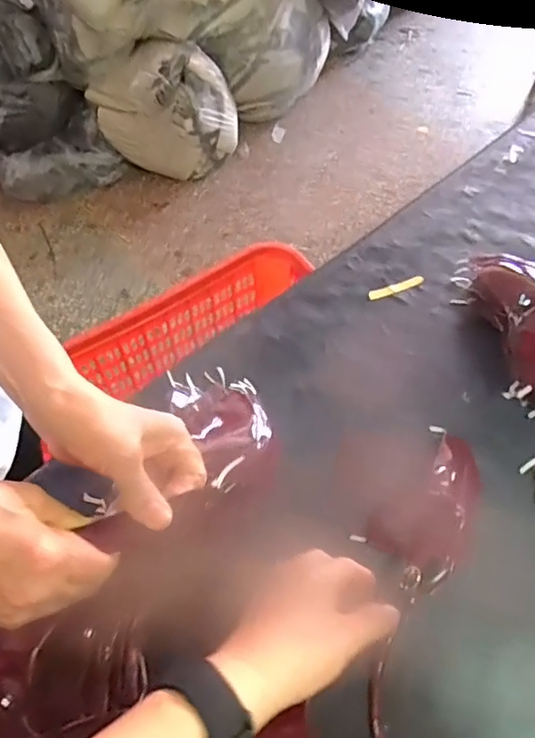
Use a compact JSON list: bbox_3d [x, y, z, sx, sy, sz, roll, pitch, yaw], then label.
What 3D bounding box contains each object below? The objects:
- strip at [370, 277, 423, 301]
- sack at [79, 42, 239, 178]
[{"bbox_3d":[0.150,-0.094,0.673,0.070,0.005,0.012,-21,61,-12],"label":"strip"},{"bbox_3d":[-0.305,-0.755,1.709,0.348,0.314,0.293,28,63,16],"label":"sack"}]

